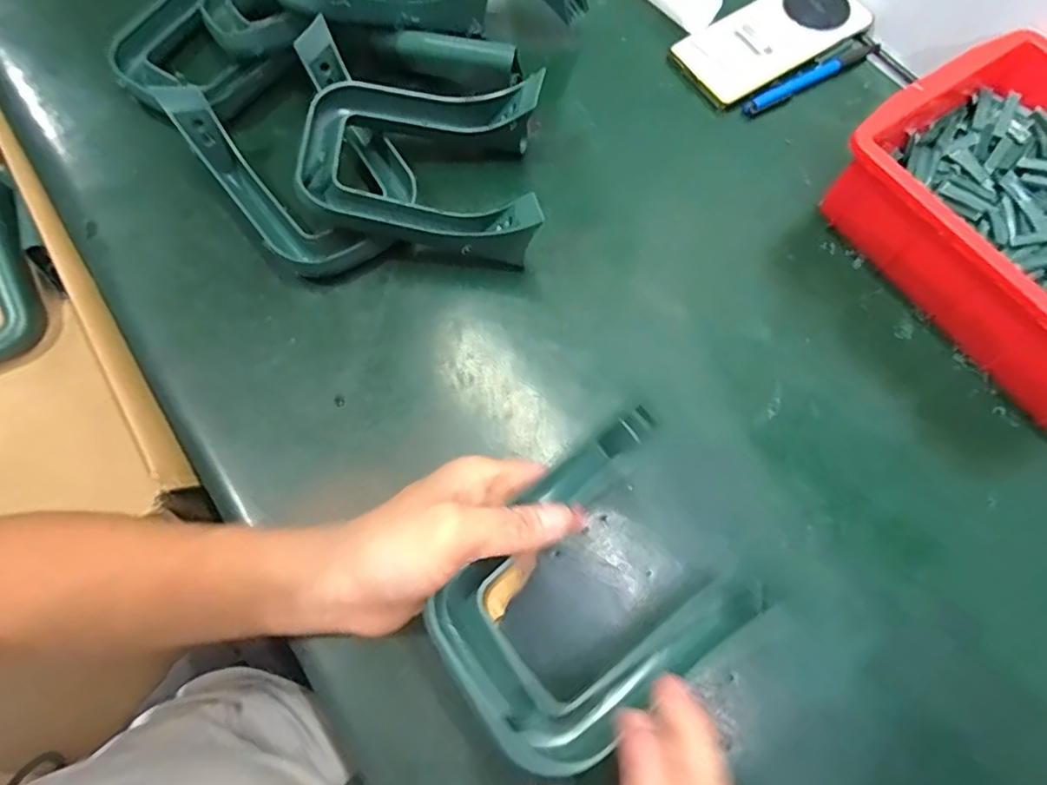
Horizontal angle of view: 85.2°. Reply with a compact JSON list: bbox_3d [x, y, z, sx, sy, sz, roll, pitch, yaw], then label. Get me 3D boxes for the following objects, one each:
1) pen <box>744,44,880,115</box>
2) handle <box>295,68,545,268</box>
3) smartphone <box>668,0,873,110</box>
[{"bbox_3d":[0.238,-0.260,0.469,0.132,0.008,0.013,-30,73,-11],"label":"pen"},{"bbox_3d":[-0.066,-0.161,0.404,0.168,0.054,0.133,9,70,2],"label":"handle"},{"bbox_3d":[0.206,-0.297,0.475,0.157,0.006,0.072,-32,77,-6],"label":"smartphone"}]

